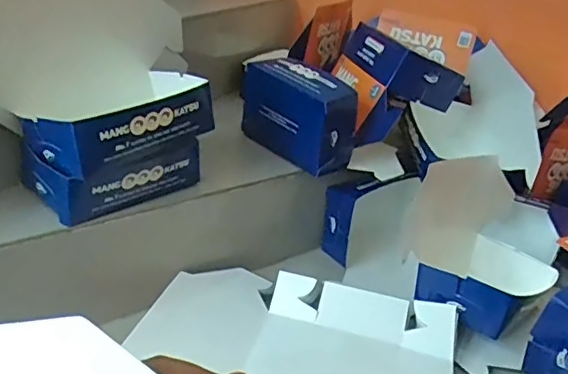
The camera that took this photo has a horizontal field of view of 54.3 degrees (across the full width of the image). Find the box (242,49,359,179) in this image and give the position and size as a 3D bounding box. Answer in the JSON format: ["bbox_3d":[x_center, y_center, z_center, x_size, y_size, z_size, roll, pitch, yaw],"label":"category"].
[{"bbox_3d":[0.014,-0.106,0.780,0.177,0.123,0.062,29,34,35],"label":"box"}]

